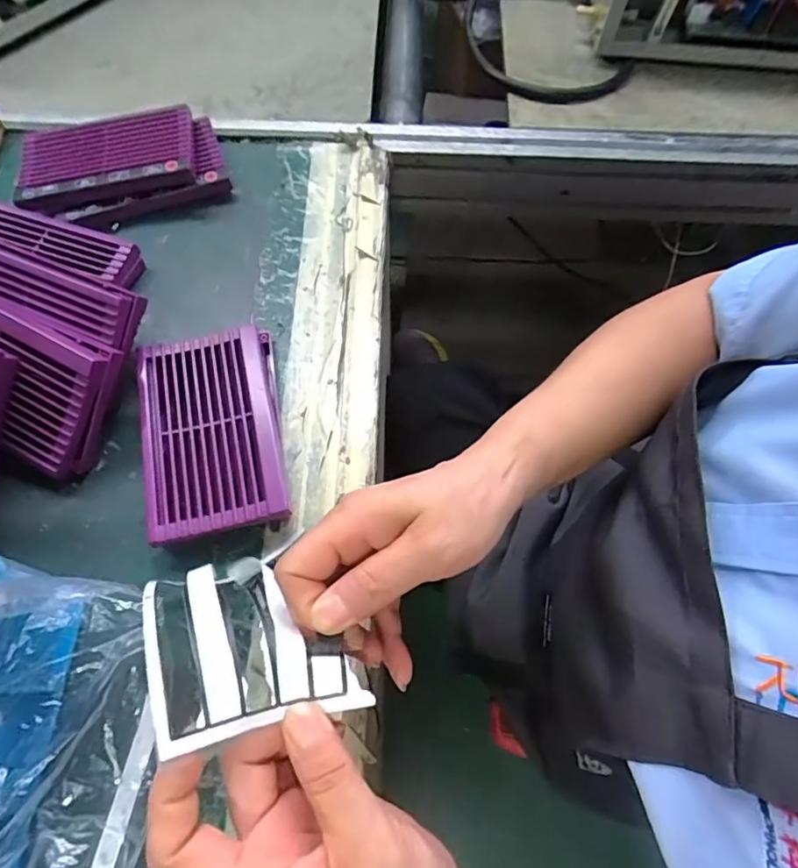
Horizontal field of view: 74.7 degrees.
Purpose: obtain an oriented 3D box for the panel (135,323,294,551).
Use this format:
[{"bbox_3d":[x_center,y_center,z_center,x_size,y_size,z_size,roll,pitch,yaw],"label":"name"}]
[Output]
[{"bbox_3d":[-0.130,-0.002,0.366,0.089,0.025,0.149,-11,66,-6],"label":"panel"}]

